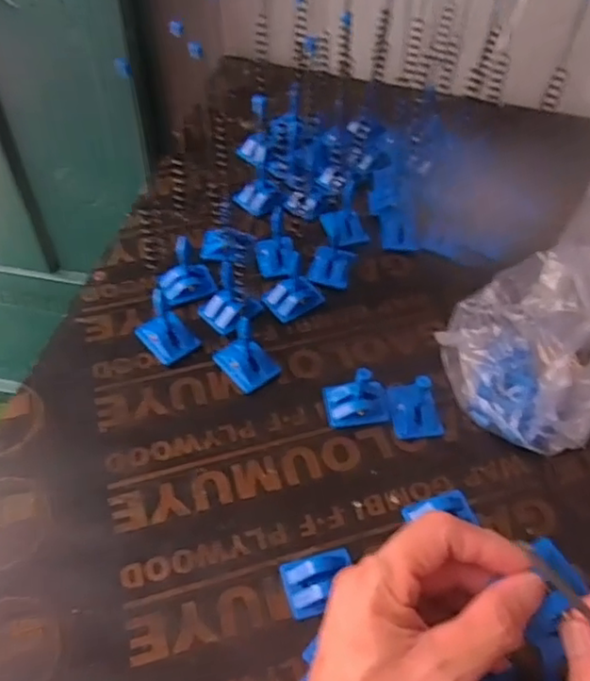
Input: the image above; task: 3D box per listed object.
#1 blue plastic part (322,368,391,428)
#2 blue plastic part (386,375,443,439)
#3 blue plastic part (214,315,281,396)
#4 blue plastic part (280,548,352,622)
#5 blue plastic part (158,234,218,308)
[{"bbox_3d":[0.046,0.038,0.460,0.045,0.037,0.034,-5,53,-6],"label":"blue plastic part"},{"bbox_3d":[0.089,0.048,0.463,0.036,0.026,0.038,-6,53,-7],"label":"blue plastic part"},{"bbox_3d":[-0.036,0.005,0.475,0.038,0.048,0.044,-32,60,-24],"label":"blue plastic part"},{"bbox_3d":[0.016,0.151,0.393,0.044,0.010,0.035,-12,54,-11],"label":"blue plastic part"},{"bbox_3d":[-0.091,-0.059,0.518,0.044,0.045,0.038,-15,55,-13],"label":"blue plastic part"}]

